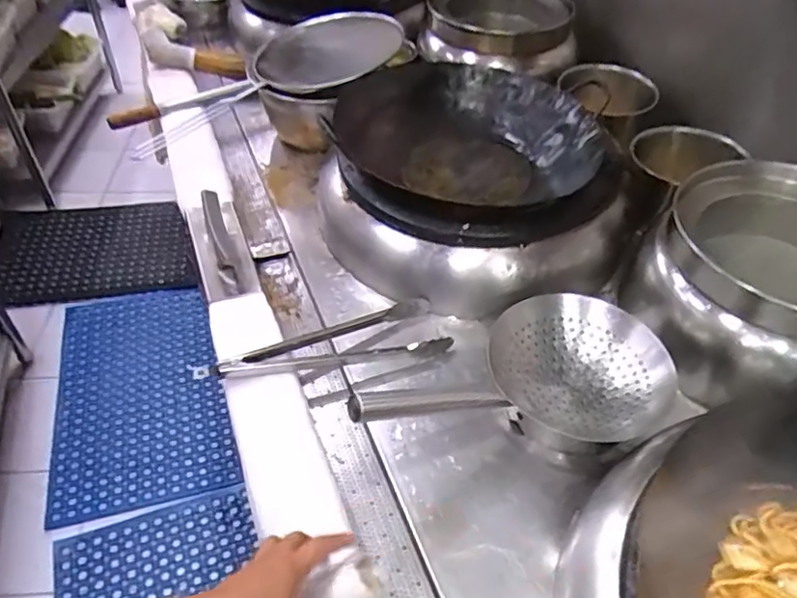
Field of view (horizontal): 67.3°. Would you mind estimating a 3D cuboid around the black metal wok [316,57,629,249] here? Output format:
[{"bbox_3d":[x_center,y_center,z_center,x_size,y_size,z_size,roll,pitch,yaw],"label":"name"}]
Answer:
[{"bbox_3d":[0.116,-0.248,1.024,0.426,0.106,0.461,2,46,-2],"label":"black metal wok"}]

